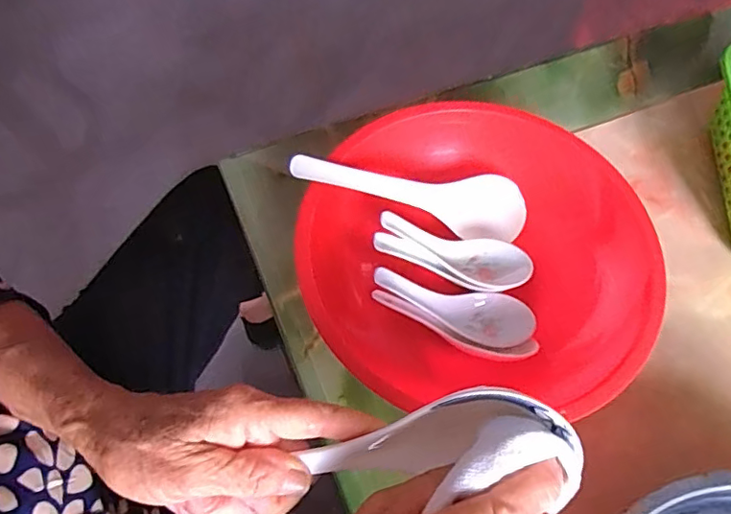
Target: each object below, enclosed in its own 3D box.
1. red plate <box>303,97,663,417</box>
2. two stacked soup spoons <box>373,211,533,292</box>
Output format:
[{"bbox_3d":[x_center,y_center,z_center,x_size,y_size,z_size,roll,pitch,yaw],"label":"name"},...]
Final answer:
[{"bbox_3d":[0.077,-0.005,0.413,0.238,0.087,0.219,1,64,-3],"label":"red plate"},{"bbox_3d":[0.066,-0.004,0.419,0.121,0.030,0.042,15,63,-12],"label":"two stacked soup spoons"}]

